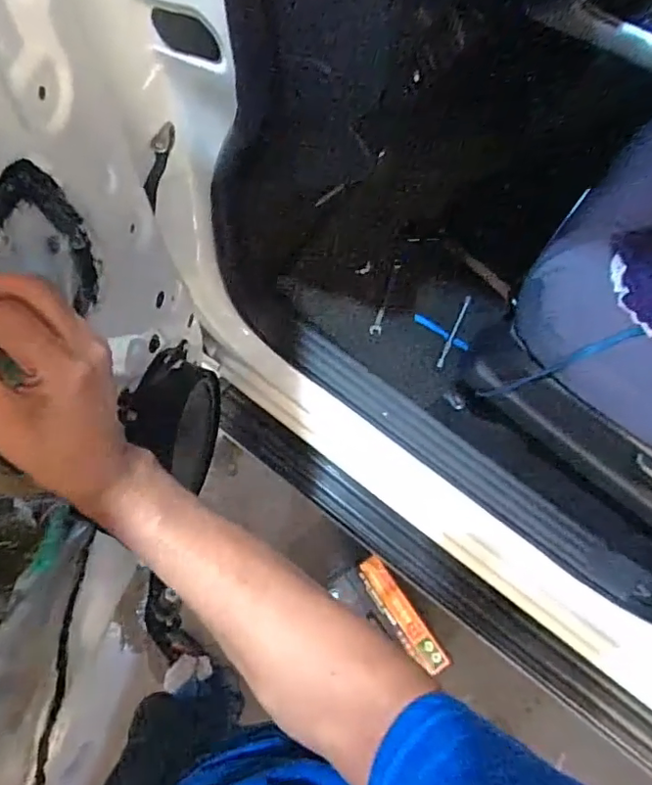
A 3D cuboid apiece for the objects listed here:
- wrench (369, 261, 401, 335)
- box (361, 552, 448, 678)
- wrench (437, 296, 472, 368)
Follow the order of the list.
[{"bbox_3d":[0.108,-0.169,0.968,0.019,0.017,0.144,20,74,4],"label":"wrench"},{"bbox_3d":[0.158,0.465,1.139,0.058,0.033,0.257,-33,77,-11],"label":"box"},{"bbox_3d":[0.225,-0.108,0.952,0.012,0.006,0.143,25,74,5],"label":"wrench"}]

